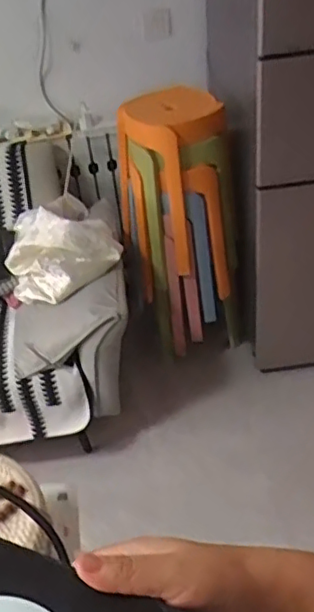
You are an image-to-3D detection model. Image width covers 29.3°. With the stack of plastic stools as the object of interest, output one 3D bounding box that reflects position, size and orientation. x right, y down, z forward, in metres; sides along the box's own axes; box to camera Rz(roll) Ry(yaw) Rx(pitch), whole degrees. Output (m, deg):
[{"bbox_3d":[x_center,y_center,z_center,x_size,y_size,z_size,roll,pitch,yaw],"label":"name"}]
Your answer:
[{"bbox_3d":[0.065,-0.244,1.850,0.313,0.777,0.332,-9,40,-3],"label":"stack of plastic stools"}]

